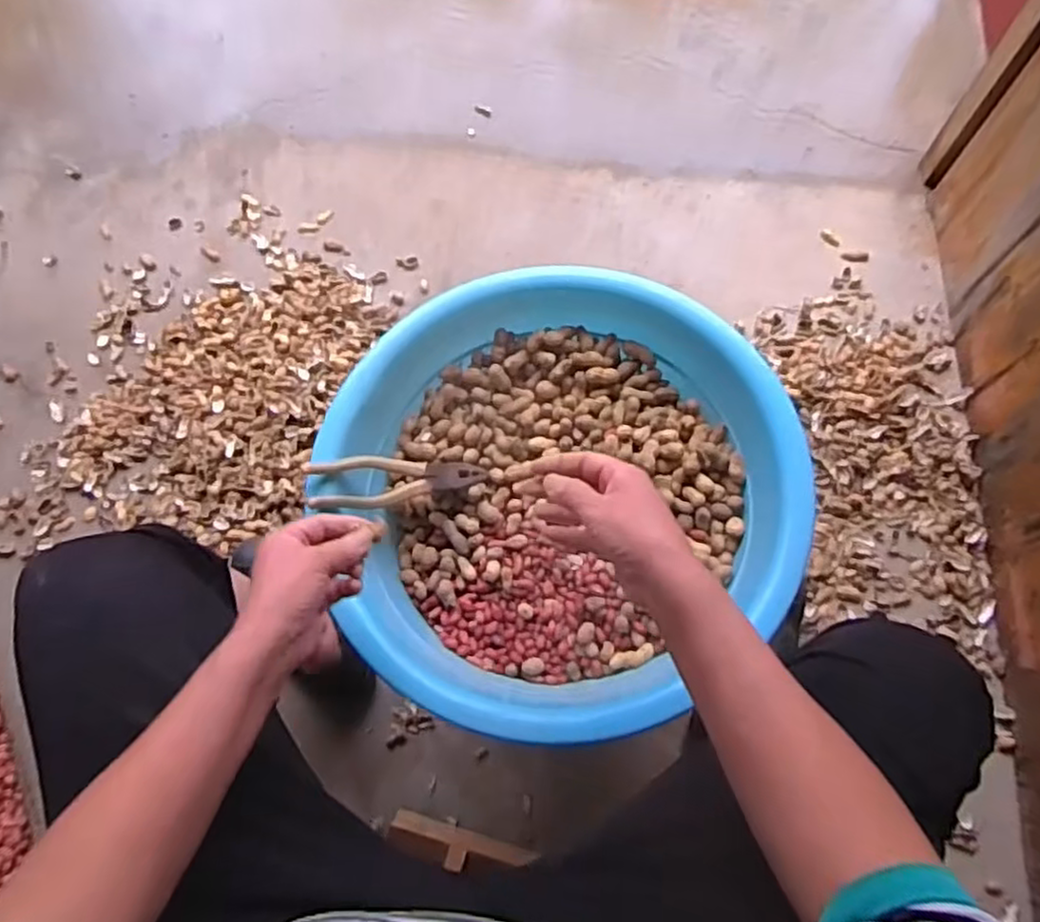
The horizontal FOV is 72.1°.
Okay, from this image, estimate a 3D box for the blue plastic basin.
[{"bbox_3d":[0.029,0.019,0.716,0.413,0.140,0.397,0,69,1],"label":"blue plastic basin"}]

